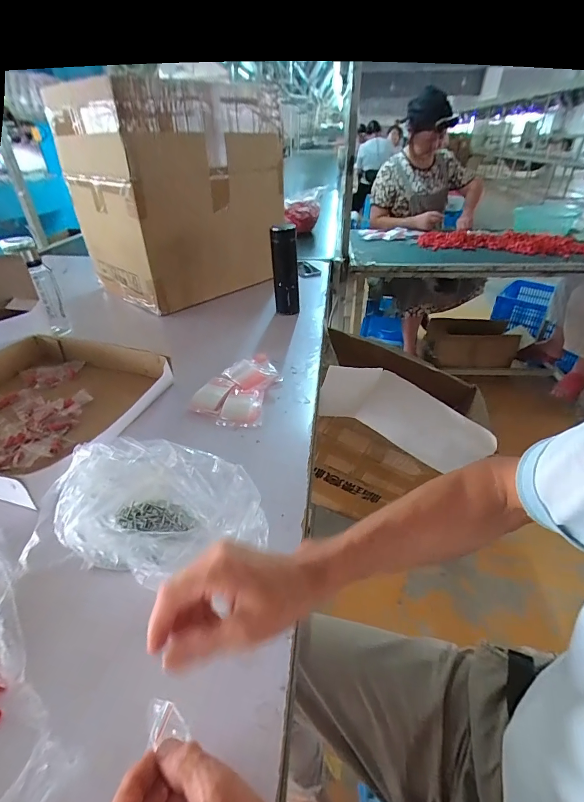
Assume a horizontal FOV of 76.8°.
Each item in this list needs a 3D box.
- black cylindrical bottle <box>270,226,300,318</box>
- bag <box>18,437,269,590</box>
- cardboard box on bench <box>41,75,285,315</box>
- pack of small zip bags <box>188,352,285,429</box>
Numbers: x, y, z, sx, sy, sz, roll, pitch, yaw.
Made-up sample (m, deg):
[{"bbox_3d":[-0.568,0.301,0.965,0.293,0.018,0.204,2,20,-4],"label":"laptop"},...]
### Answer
[{"bbox_3d":[-0.017,-0.333,0.957,0.067,0.218,0.051,0,35,1],"label":"black cylindrical bottle"},{"bbox_3d":[-0.163,0.127,0.439,0.263,0.076,0.159,3,36,6],"label":"bag"},{"bbox_3d":[-0.325,-0.616,1.115,0.396,0.478,0.517,25,43,31],"label":"cardboard box on bench"},{"bbox_3d":[-0.097,-0.033,0.711,0.127,0.027,0.222,8,36,12],"label":"pack of small zip bags"}]

